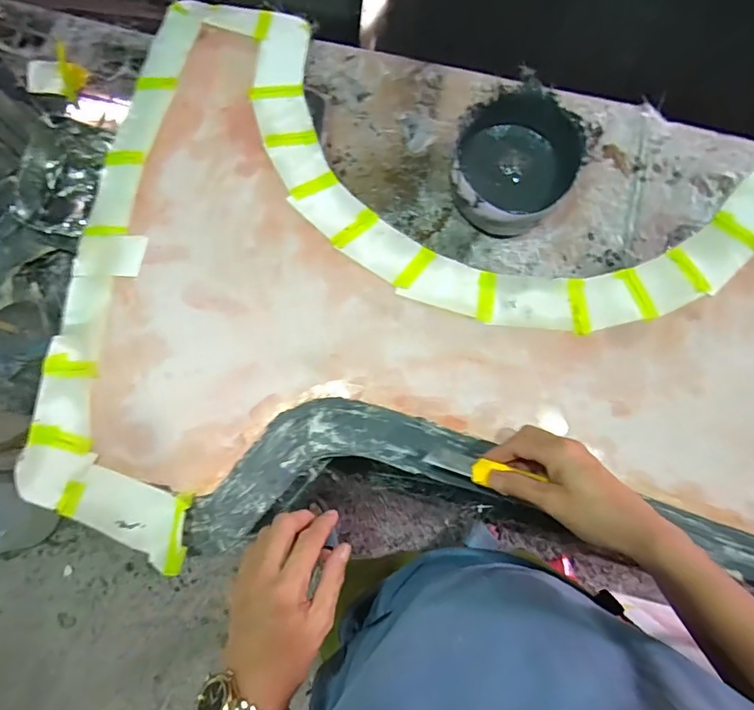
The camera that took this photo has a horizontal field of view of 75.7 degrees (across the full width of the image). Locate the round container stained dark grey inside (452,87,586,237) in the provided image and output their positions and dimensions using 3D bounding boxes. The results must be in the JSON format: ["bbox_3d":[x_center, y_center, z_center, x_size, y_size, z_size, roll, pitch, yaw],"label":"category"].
[{"bbox_3d":[0.191,-0.266,0.696,0.158,0.120,0.165,0,76,0],"label":"round container stained dark grey inside"}]

